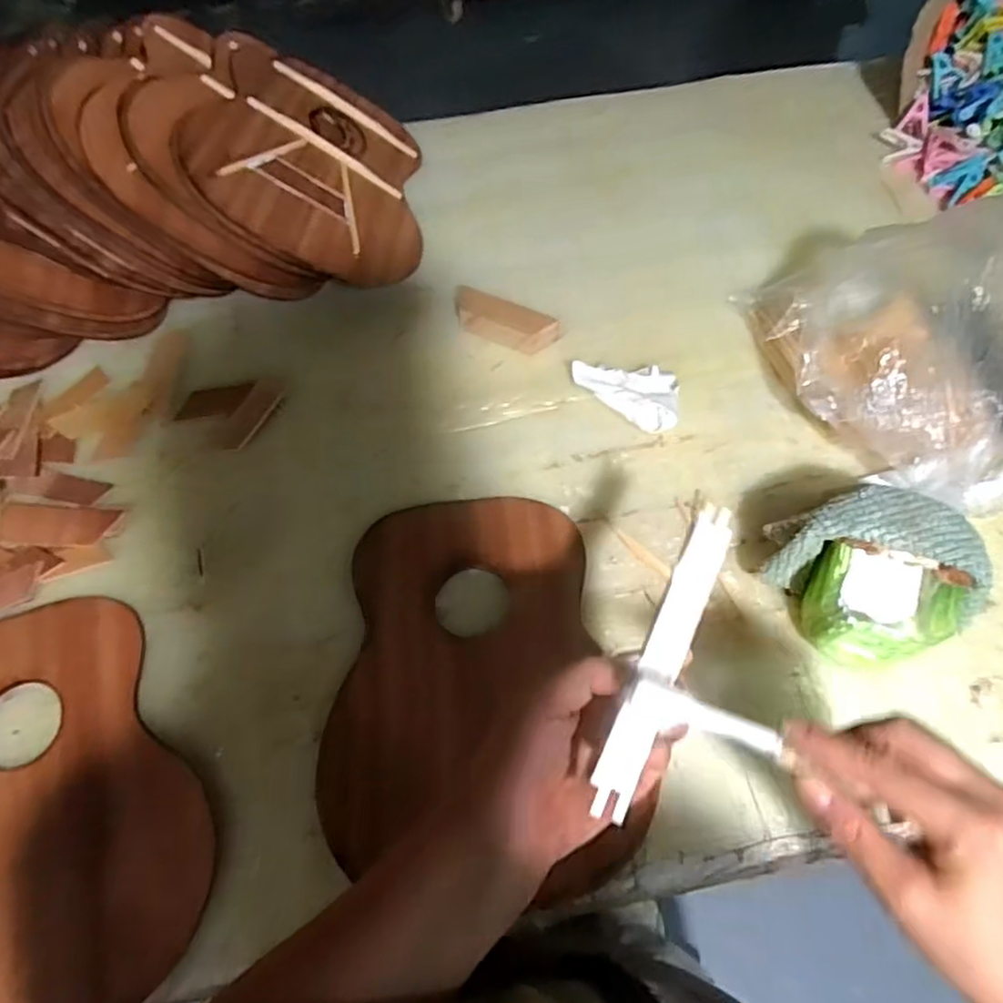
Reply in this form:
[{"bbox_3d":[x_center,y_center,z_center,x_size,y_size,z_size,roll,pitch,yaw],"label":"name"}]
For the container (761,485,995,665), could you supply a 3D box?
[{"bbox_3d":[0.270,0.057,0.510,0.112,0.112,0.119,-22,64,-11],"label":"container"}]

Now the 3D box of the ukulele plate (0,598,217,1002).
[{"bbox_3d":[-0.350,0.225,0.490,0.236,0.008,0.298,-26,65,-13],"label":"ukulele plate"}]

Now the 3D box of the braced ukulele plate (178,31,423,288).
[{"bbox_3d":[-0.195,-0.357,0.716,0.235,0.011,0.295,12,58,-31],"label":"braced ukulele plate"}]

